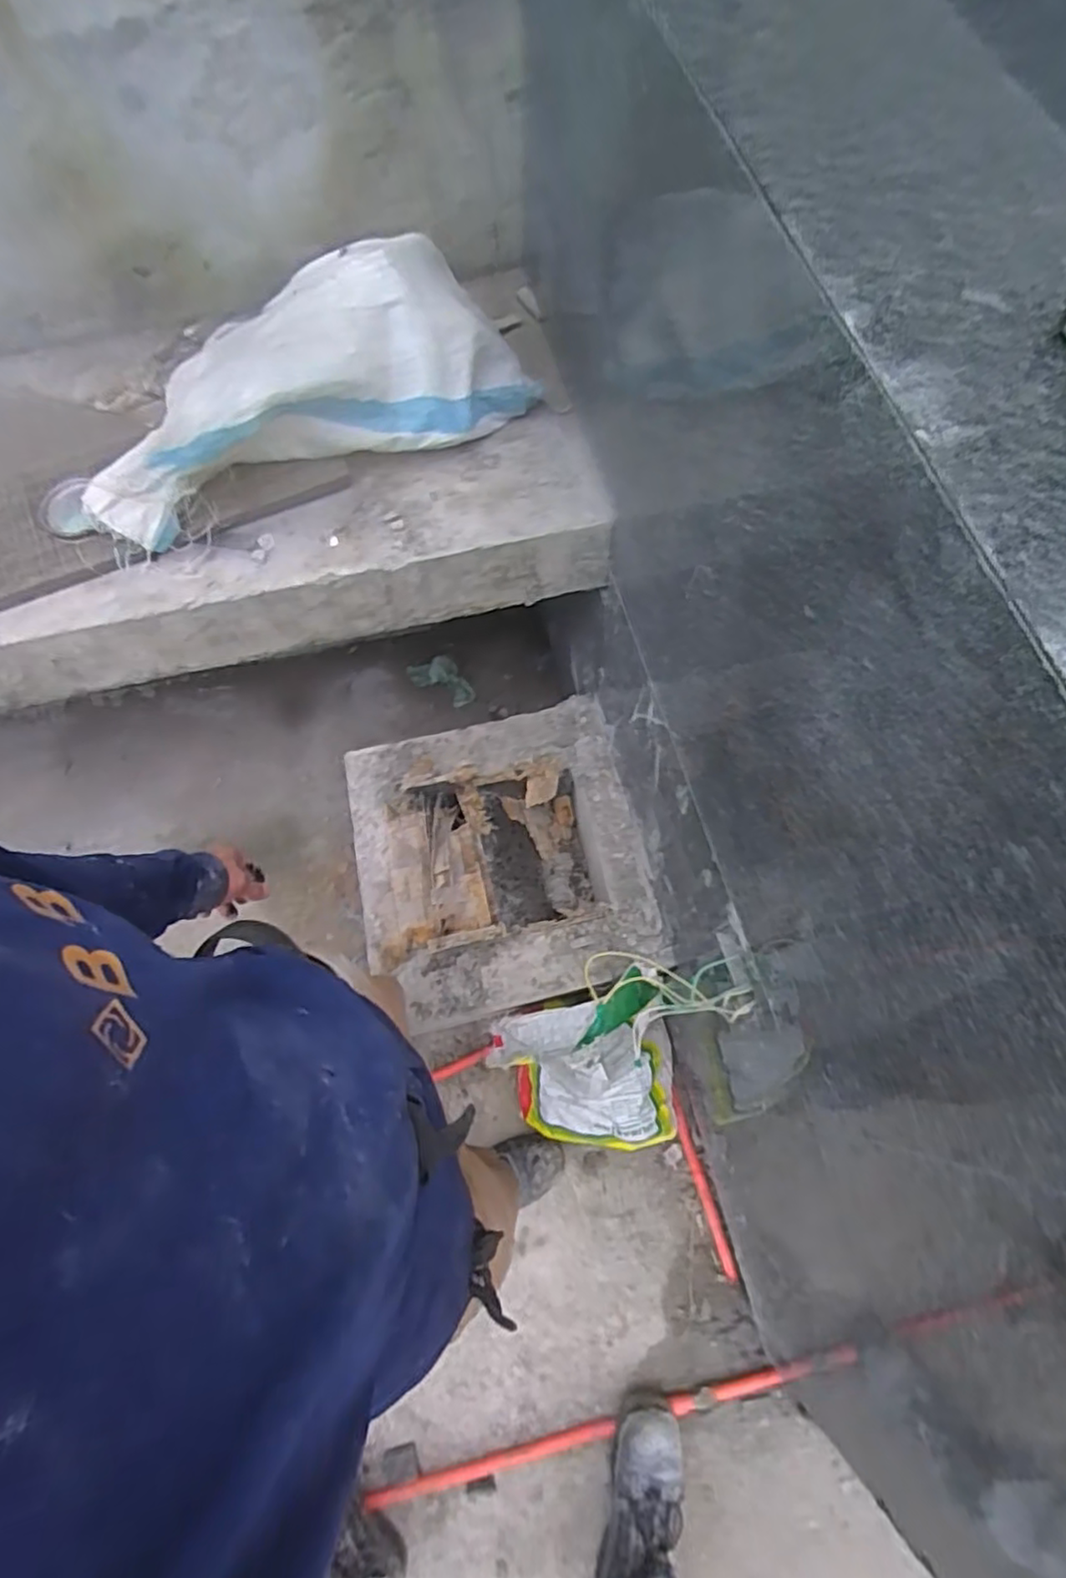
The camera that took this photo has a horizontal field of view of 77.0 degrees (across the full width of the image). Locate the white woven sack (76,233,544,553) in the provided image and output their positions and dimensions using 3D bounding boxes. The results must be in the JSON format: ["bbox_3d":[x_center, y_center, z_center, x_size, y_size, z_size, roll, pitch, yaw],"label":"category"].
[{"bbox_3d":[-0.282,-0.496,0.832,0.535,0.158,0.223,-22,71,-8],"label":"white woven sack"}]

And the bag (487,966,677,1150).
[{"bbox_3d":[0.116,0.497,1.150,0.298,0.303,0.291,-23,71,-8],"label":"bag"}]

